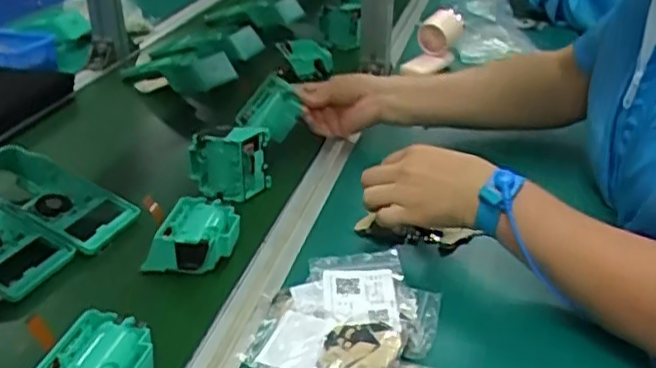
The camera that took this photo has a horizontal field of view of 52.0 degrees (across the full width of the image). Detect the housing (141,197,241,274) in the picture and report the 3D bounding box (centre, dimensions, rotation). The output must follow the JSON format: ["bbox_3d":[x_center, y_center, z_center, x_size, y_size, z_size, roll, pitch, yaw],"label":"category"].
[{"bbox_3d":[-0.119,0.050,0.623,0.070,0.042,0.074,7,33,18],"label":"housing"}]

